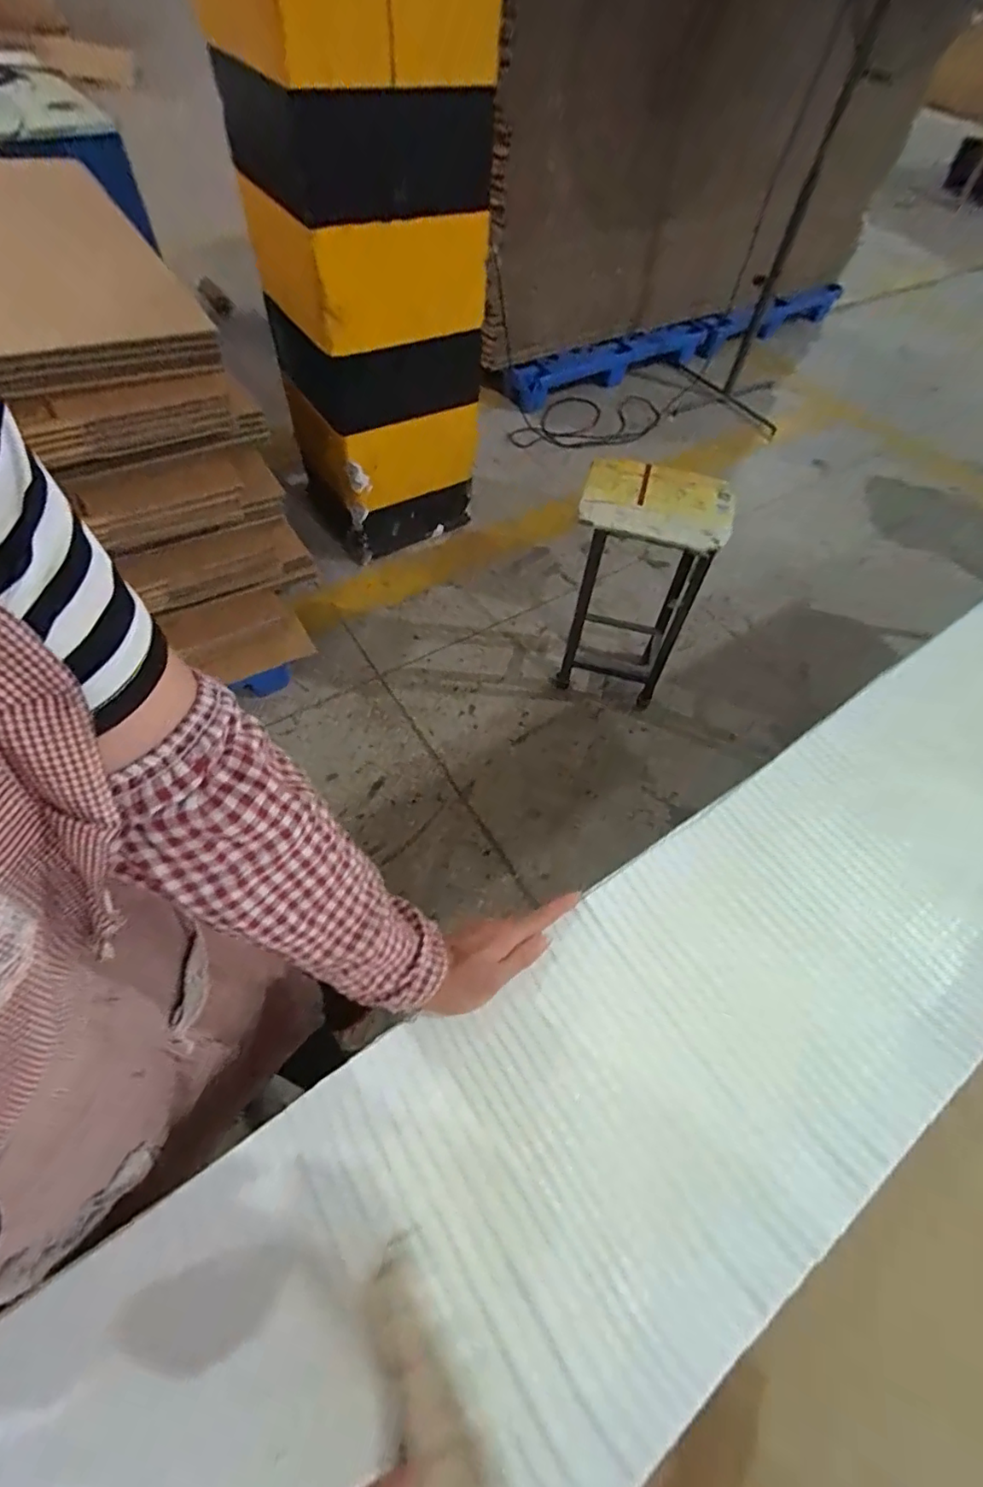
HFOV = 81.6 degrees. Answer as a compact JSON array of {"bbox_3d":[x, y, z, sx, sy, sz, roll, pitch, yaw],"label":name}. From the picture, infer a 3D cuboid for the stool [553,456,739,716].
[{"bbox_3d":[0.335,-0.377,1.426,0.302,0.580,0.304,12,58,3],"label":"stool"}]

